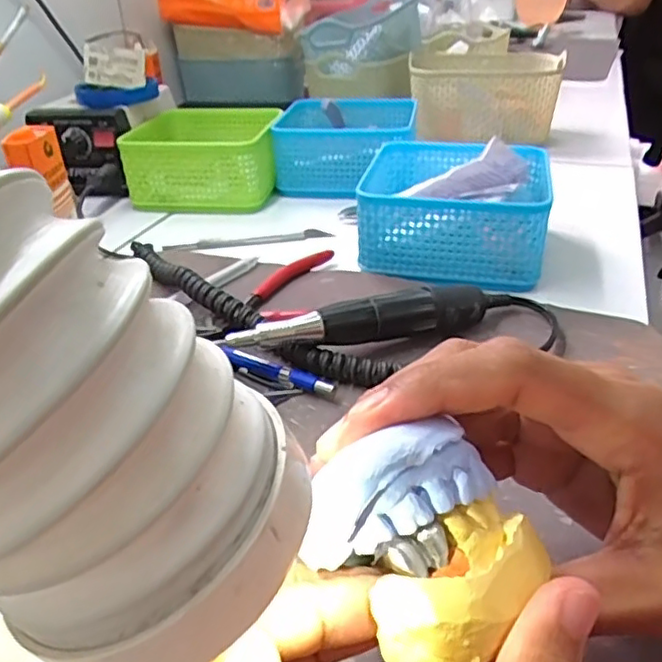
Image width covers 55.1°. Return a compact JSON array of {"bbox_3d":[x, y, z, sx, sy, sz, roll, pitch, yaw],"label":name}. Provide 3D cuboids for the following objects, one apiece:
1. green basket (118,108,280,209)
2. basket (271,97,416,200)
[{"bbox_3d":[-0.116,-0.166,0.612,0.130,0.065,0.121,0,32,4],"label":"green basket"},{"bbox_3d":[0.013,-0.183,0.627,0.130,0.060,0.125,1,32,7],"label":"basket"}]

